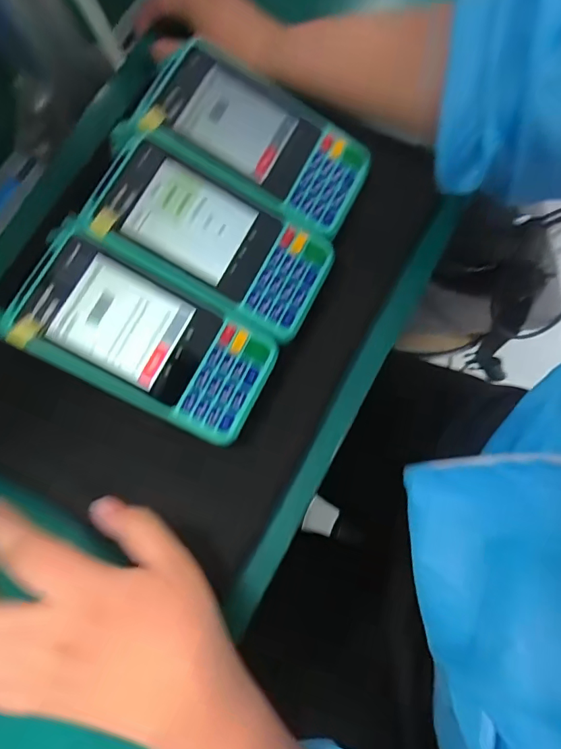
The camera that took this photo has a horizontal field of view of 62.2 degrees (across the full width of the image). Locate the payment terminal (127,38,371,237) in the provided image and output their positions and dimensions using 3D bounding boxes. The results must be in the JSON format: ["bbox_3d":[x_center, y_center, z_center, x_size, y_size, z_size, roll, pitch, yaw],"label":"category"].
[{"bbox_3d":[-0.015,-0.155,0.313,0.148,0.016,0.076,27,77,-9],"label":"payment terminal"}]

